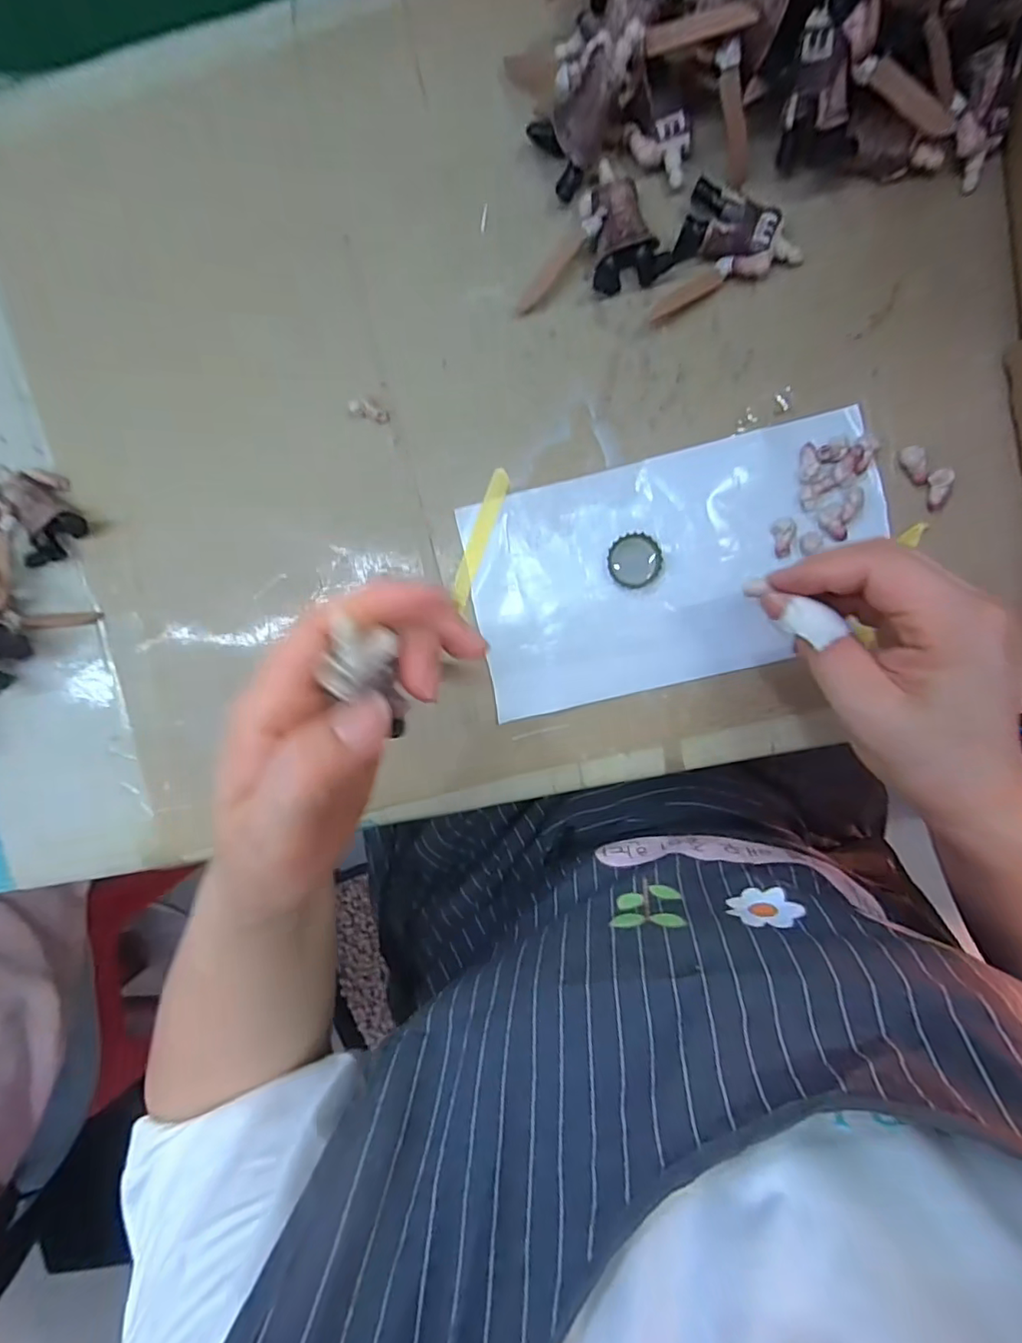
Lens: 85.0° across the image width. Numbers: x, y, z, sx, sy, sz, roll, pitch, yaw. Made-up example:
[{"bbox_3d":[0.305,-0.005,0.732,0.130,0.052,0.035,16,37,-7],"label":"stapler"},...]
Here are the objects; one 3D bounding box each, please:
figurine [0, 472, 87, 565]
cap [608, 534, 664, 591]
[{"bbox_3d":[-0.260,-0.088,0.310,0.033,0.019,0.049,-26,92,6],"label":"figurine"},{"bbox_3d":[0.066,-0.059,0.296,0.028,0.004,0.028,0,94,5],"label":"cap"}]

